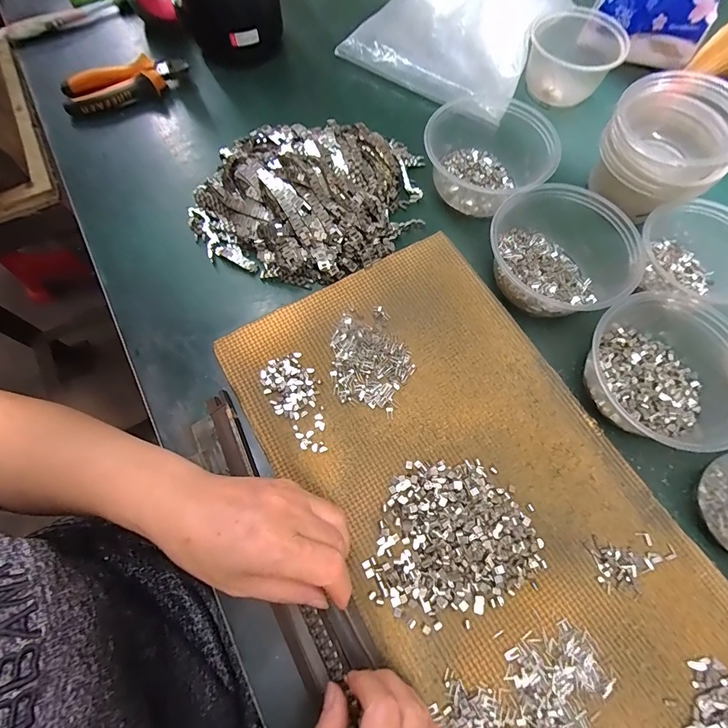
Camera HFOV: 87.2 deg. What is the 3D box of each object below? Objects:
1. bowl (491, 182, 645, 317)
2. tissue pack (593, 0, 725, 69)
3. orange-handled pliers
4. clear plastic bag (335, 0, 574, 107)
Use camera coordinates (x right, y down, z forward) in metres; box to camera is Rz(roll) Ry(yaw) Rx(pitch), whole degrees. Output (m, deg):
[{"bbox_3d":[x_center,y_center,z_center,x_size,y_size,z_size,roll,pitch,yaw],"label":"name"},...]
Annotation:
[{"bbox_3d":[0.186,-0.110,0.374,0.125,0.060,0.125,0,71,0],"label":"bowl"},{"bbox_3d":[0.374,-0.461,0.487,0.145,0.102,0.057,29,73,10],"label":"tissue pack"},{"bbox_3d":[-0.294,-0.346,0.478,0.152,0.031,0.053,-19,72,-6],"label":"orange-handled pliers"},{"bbox_3d":[0.129,-0.461,0.504,0.217,0.037,0.254,30,73,10],"label":"clear plastic bag"}]

